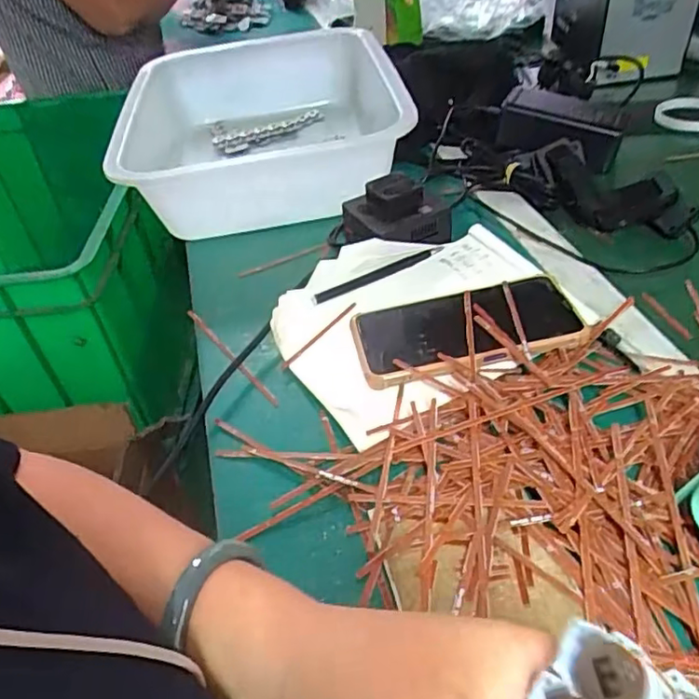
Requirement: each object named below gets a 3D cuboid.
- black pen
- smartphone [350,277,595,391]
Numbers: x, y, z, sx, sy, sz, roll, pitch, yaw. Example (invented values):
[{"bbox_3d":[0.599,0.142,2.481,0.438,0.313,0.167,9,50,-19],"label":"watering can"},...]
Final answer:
[{"bbox_3d":[0.024,-0.063,0.520,0.128,0.013,0.009,-26,46,-21],"label":"black pen"},{"bbox_3d":[0.085,-0.016,0.450,0.157,0.015,0.075,-9,42,-3],"label":"smartphone"}]

